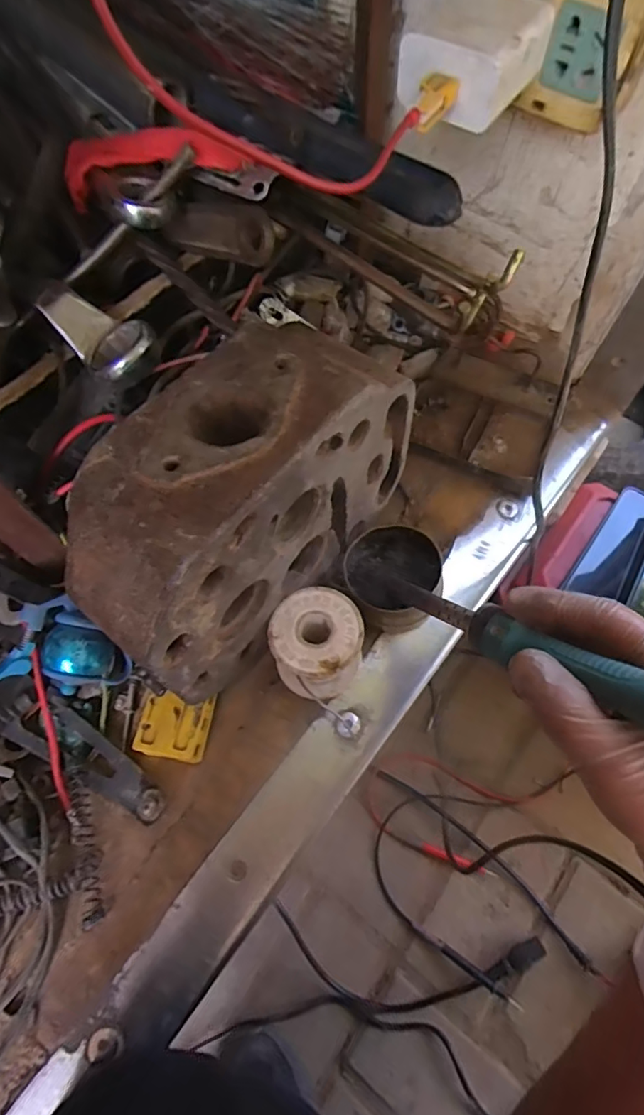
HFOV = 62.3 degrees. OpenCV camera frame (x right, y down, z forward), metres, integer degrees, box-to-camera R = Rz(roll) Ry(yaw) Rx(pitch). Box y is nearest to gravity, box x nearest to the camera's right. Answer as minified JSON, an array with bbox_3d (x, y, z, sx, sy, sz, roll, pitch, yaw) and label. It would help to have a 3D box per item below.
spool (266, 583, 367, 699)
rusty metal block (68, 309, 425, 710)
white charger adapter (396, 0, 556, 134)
[{"bbox_3d":[-0.003,0.053,0.326,0.052,0.048,0.057,0,66,1],"label":"spool"},{"bbox_3d":[-0.039,-0.032,0.293,0.082,0.126,0.194,38,72,16],"label":"rusty metal block"},{"bbox_3d":[0.076,-0.249,0.264,0.052,0.030,0.060,38,72,16],"label":"white charger adapter"}]

